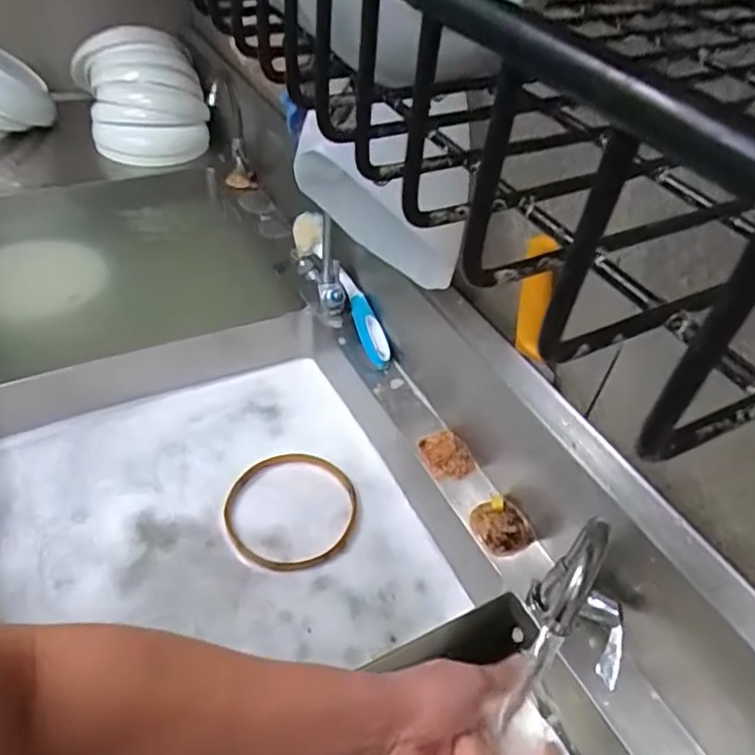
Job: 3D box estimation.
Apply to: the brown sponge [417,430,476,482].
[{"bbox_3d":[0.085,0.098,0.744,0.056,0.014,0.069,-8,45,-16],"label":"brown sponge"}]

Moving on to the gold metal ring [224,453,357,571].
[{"bbox_3d":[-0.111,0.168,0.779,0.165,0.024,0.174,4,42,-4],"label":"gold metal ring"}]

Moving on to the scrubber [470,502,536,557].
[{"bbox_3d":[0.140,0.168,0.673,0.058,0.017,0.064,-18,48,-26],"label":"scrubber"}]

